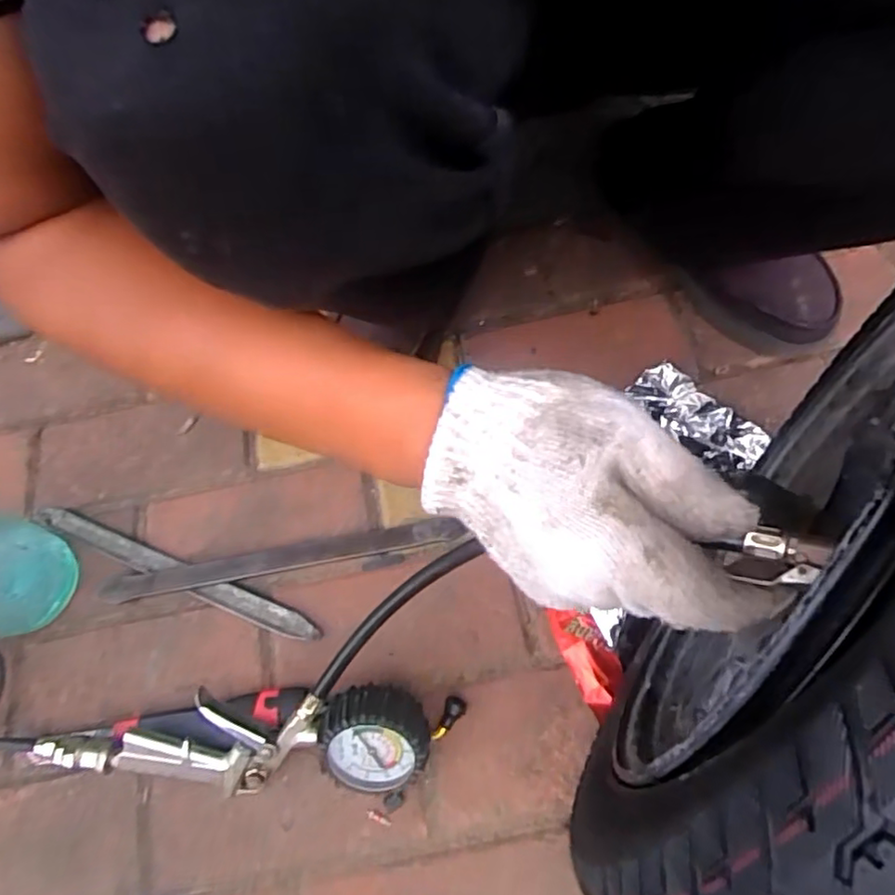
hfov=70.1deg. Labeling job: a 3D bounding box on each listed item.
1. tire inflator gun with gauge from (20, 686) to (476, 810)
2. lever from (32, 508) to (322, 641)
[{"bbox_3d":[-0.140,0.197,0.435,0.282,0.074,0.069,2,66,6],"label":"tire inflator gun with gauge"},{"bbox_3d":[-0.228,0.097,0.513,0.273,0.013,0.020,19,69,13],"label":"lever"}]

